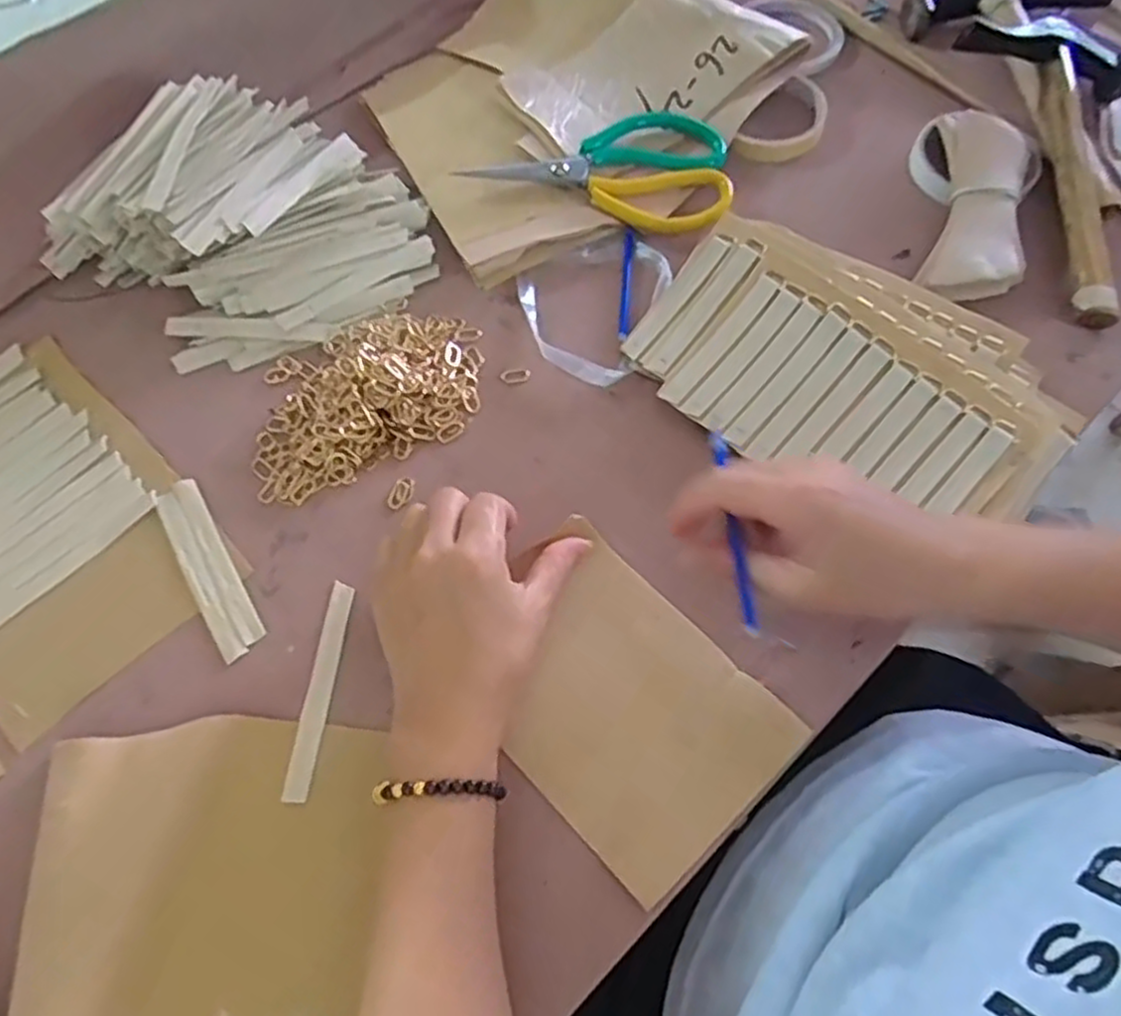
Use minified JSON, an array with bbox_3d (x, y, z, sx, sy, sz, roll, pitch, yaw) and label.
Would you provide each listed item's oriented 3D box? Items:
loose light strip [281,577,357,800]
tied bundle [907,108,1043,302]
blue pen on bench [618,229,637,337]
[{"bbox_3d":[-0.131,0.097,0.399,0.014,0.004,0.116,4,65,2],"label":"loose light strip"},{"bbox_3d":[0.282,-0.208,0.510,0.081,0.043,0.167,17,66,8],"label":"tied bundle"},{"bbox_3d":[0.045,-0.153,0.499,0.007,0.004,0.092,6,65,3],"label":"blue pen on bench"}]

